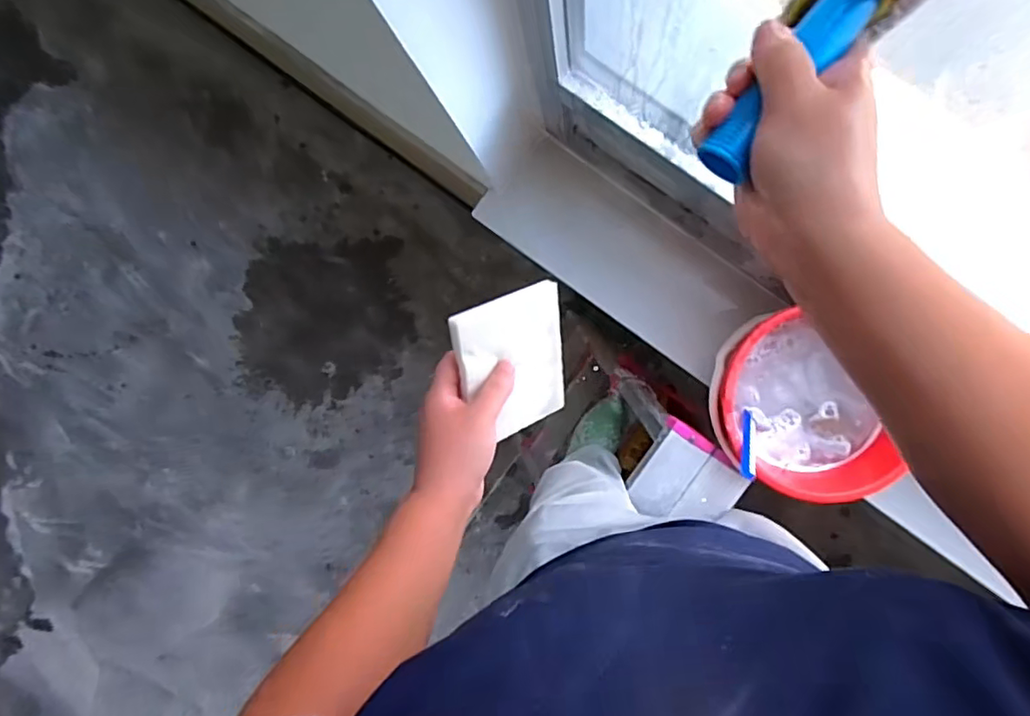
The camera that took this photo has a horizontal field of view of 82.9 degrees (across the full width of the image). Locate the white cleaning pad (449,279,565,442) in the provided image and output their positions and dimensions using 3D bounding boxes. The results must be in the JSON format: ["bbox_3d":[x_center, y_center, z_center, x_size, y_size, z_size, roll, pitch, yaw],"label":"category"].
[{"bbox_3d":[0.000,0.008,0.478,0.099,0.009,0.120,-23,119,-30],"label":"white cleaning pad"}]

